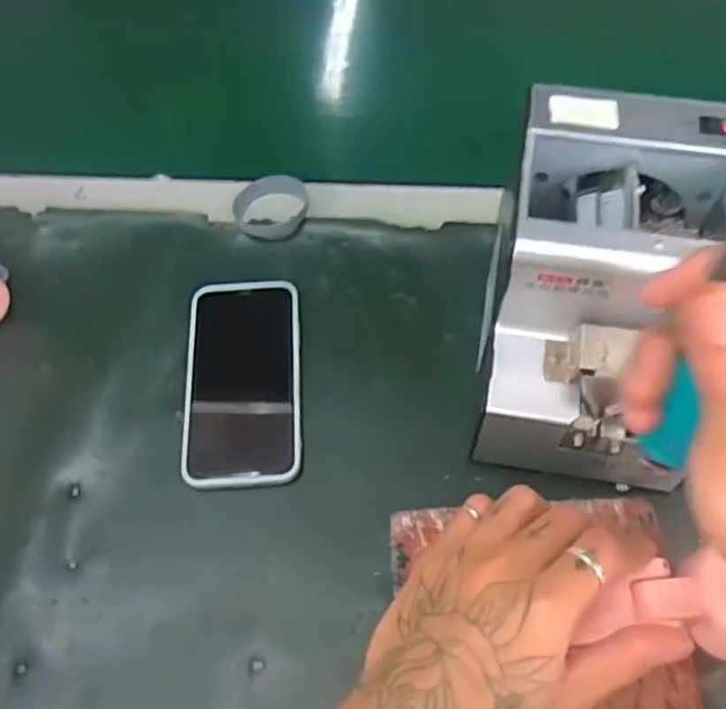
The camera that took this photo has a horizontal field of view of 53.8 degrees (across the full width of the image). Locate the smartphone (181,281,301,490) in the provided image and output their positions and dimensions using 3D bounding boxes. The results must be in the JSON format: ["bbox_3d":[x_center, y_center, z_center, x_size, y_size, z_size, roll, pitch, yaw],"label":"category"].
[{"bbox_3d":[-0.080,0.017,0.476,0.074,0.018,0.144,-3,60,0],"label":"smartphone"}]

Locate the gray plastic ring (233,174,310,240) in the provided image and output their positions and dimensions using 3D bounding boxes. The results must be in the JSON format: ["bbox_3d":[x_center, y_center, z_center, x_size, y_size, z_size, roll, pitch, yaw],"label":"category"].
[{"bbox_3d":[-0.070,-0.112,0.547,0.053,0.022,0.048,15,61,10],"label":"gray plastic ring"}]

